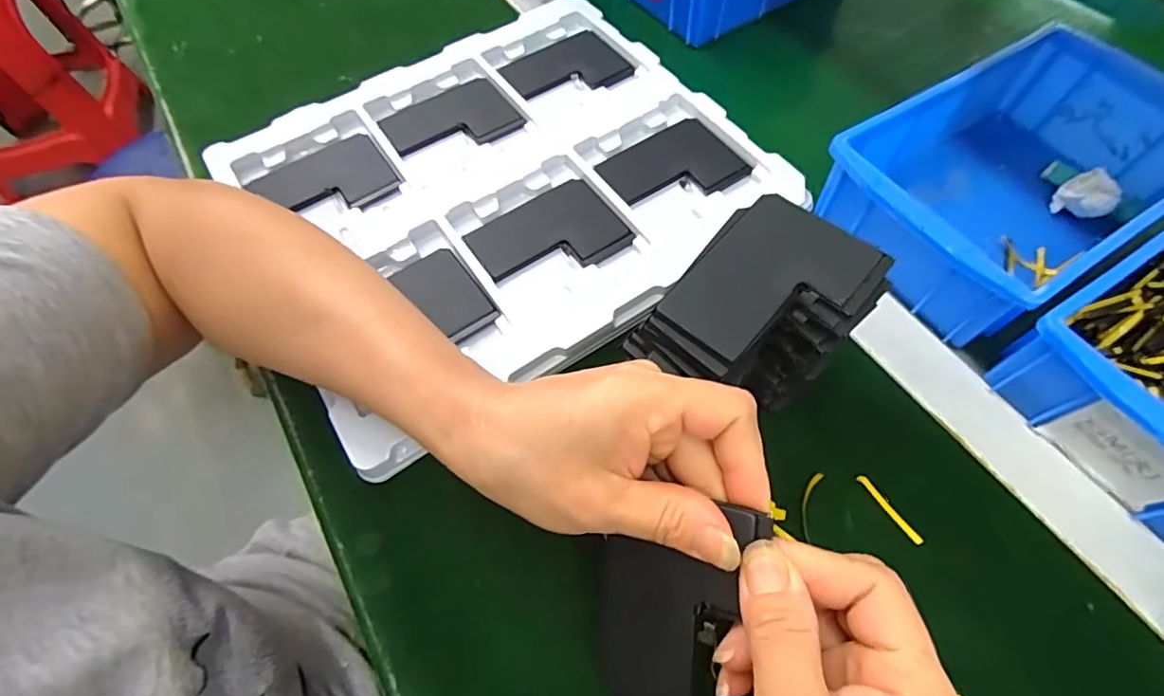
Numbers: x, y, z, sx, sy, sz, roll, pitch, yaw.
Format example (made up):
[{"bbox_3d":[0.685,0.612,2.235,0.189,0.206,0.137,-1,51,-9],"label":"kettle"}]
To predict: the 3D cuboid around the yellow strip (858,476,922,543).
[{"bbox_3d":[0.154,0.080,0.266,0.005,0.004,0.039,-31,65,-13],"label":"yellow strip"}]

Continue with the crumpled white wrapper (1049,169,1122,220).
[{"bbox_3d":[0.313,-0.093,0.332,0.019,0.024,0.028,-38,66,-16],"label":"crumpled white wrapper"}]

